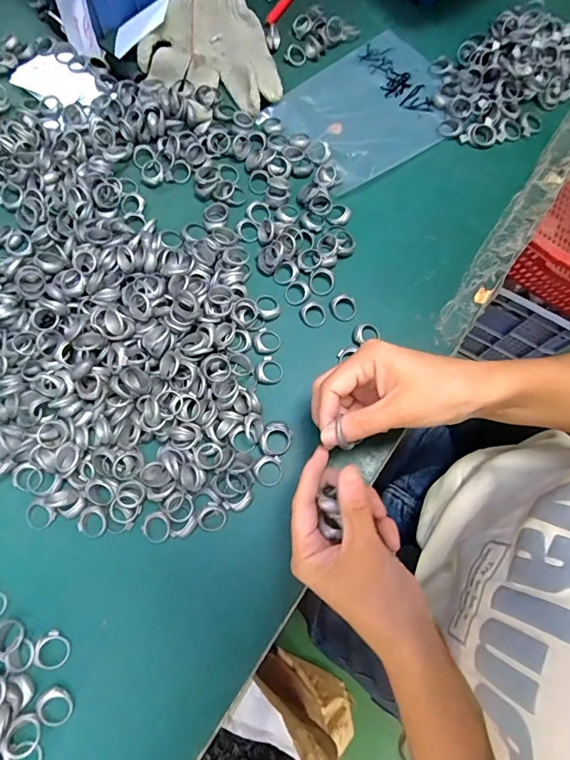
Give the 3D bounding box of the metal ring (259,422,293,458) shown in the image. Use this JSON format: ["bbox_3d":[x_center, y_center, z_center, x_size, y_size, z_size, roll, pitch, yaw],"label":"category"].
[{"bbox_3d":[-0.007,0.047,0.357,0.024,0.011,0.028,12,74,2],"label":"metal ring"}]

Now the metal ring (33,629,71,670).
[{"bbox_3d":[-0.164,0.191,0.313,0.023,0.006,0.022,0,74,-1],"label":"metal ring"}]

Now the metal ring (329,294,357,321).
[{"bbox_3d":[0.052,-0.065,0.394,0.024,0.007,0.021,-1,74,-2],"label":"metal ring"}]

